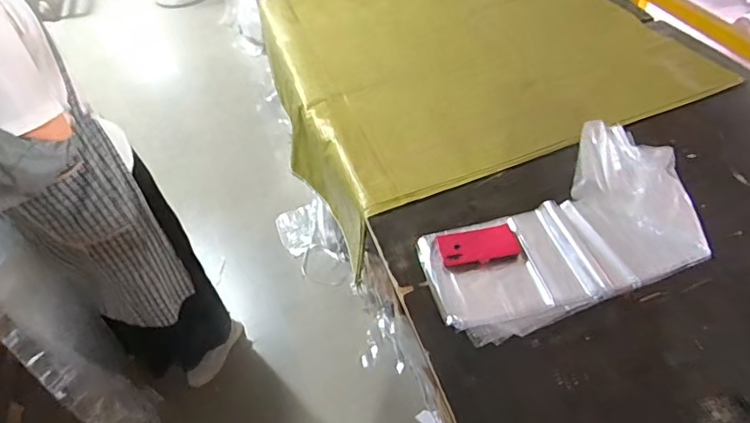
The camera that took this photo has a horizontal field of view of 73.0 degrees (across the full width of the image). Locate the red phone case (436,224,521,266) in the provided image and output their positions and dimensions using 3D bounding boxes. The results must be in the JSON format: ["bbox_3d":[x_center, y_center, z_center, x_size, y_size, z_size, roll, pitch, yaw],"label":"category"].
[{"bbox_3d":[0.220,0.071,1.077,0.164,0.010,0.083,-9,47,-3],"label":"red phone case"}]

